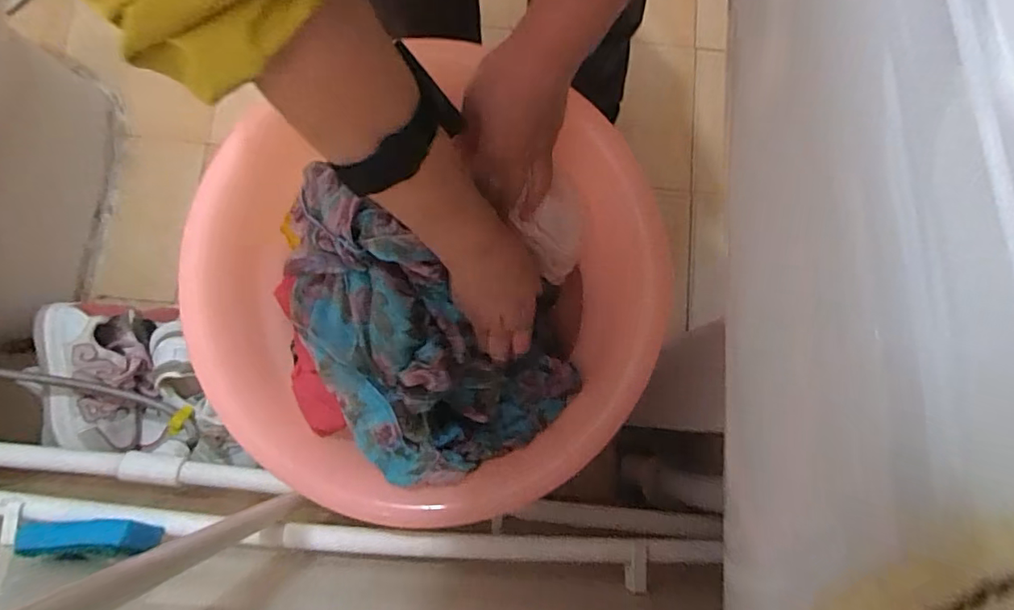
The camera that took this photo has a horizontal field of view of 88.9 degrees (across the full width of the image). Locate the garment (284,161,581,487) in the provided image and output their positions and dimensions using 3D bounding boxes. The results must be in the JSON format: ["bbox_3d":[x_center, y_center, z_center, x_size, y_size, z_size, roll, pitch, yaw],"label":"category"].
[{"bbox_3d":[-0.071,0.011,0.440,0.180,0.121,0.260,-30,81,-6],"label":"garment"}]

